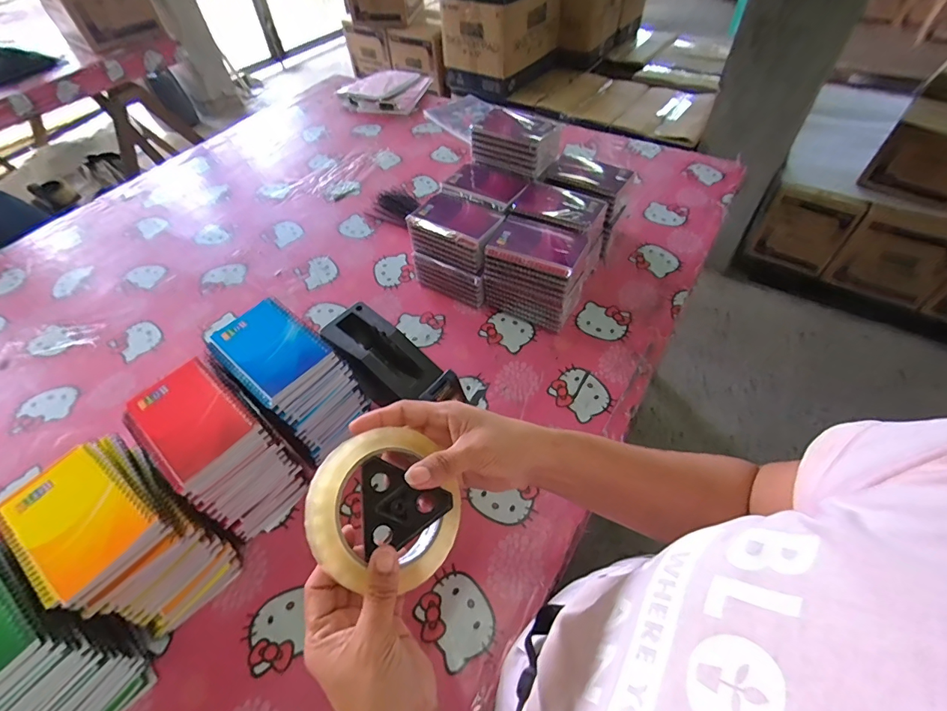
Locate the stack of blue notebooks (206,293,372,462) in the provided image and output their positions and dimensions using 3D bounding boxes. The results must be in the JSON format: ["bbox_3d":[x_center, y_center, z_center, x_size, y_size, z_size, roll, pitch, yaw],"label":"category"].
[{"bbox_3d":[-0.223,0.036,0.549,0.139,0.156,0.101,32,60,25],"label":"stack of blue notebooks"}]

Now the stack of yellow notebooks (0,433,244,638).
[{"bbox_3d":[-0.342,0.186,0.445,0.137,0.154,0.103,32,60,25],"label":"stack of yellow notebooks"}]

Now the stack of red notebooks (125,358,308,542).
[{"bbox_3d":[-0.284,0.110,0.496,0.134,0.157,0.095,34,60,25],"label":"stack of red notebooks"}]

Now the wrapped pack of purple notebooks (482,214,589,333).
[{"bbox_3d":[0.100,-0.135,0.691,0.139,0.120,0.121,22,56,19],"label":"wrapped pack of purple notebooks"}]

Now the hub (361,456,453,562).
[{"bbox_3d":[-0.045,0.098,0.298,0.059,0.010,0.057,-3,84,-11],"label":"hub"}]

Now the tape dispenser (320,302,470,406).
[{"bbox_3d":[-0.109,0.022,0.594,0.202,0.093,0.074,32,59,25],"label":"tape dispenser"}]

